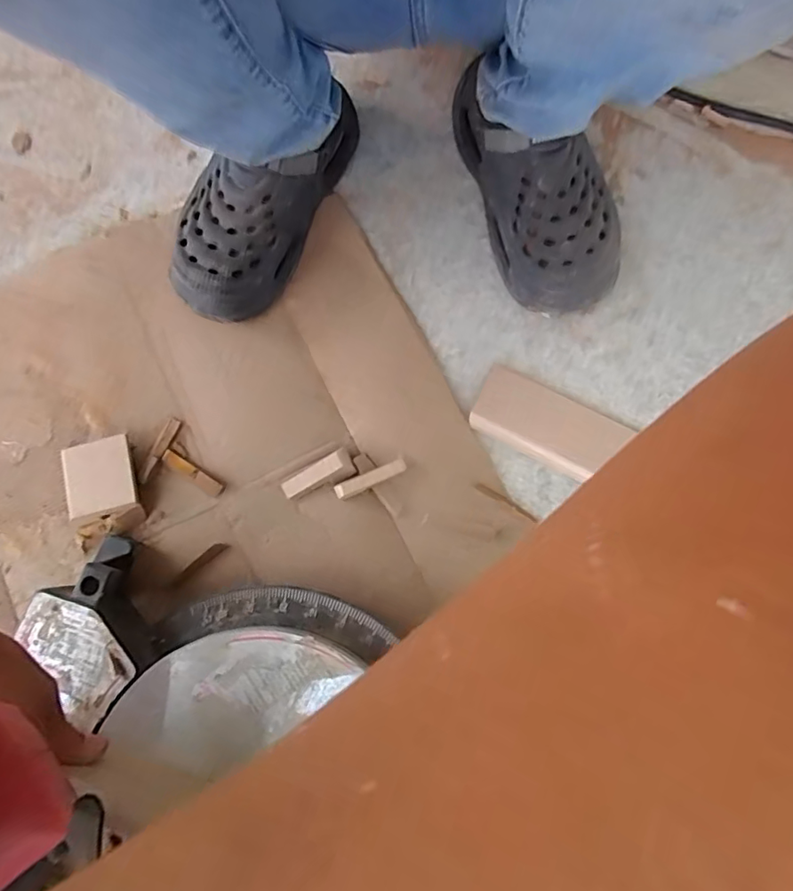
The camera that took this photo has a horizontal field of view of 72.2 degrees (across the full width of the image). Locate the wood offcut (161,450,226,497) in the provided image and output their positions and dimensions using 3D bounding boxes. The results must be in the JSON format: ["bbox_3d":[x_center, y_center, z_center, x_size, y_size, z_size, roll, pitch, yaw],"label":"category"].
[{"bbox_3d":[-0.201,0.027,0.533,0.070,0.009,0.013,31,78,9],"label":"wood offcut"}]

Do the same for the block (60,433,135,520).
[{"bbox_3d":[-0.289,0.030,0.528,0.066,0.020,0.071,-12,76,-2],"label":"block"}]

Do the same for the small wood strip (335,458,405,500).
[{"bbox_3d":[-0.025,0.031,0.518,0.069,0.015,0.014,-24,77,-5],"label":"small wood strip"}]

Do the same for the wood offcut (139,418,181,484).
[{"bbox_3d":[-0.237,0.004,0.541,0.013,0.005,0.069,22,77,7],"label":"wood offcut"}]

